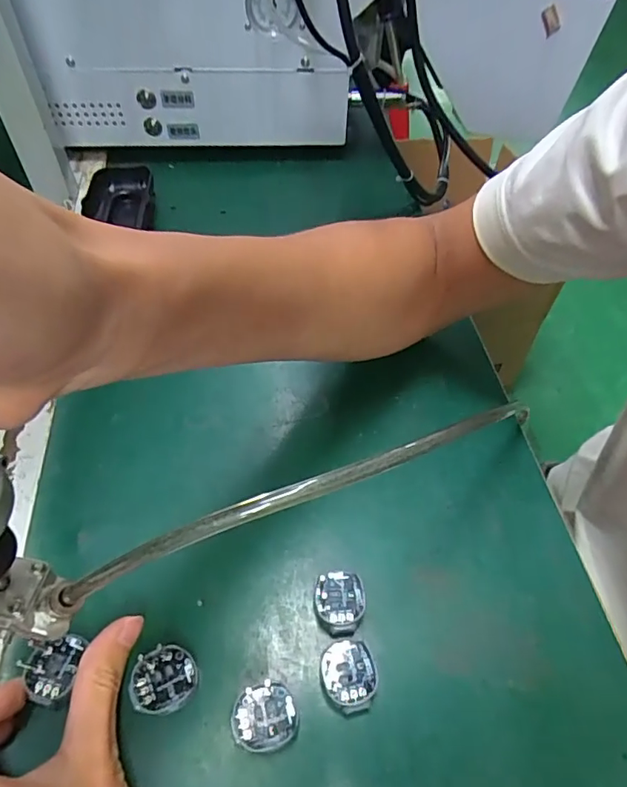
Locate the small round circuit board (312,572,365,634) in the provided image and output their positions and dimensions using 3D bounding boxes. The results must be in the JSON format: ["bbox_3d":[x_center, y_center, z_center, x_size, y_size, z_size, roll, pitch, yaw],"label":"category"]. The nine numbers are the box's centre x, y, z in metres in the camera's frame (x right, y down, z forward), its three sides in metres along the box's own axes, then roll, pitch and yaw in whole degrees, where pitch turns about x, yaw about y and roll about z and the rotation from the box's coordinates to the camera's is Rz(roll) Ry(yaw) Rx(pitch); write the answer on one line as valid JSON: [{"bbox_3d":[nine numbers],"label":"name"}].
[{"bbox_3d":[0.013,0.103,0.253,0.024,0.010,0.028,1,53,-1],"label":"small round circuit board"}]

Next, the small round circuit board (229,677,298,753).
[{"bbox_3d":[-0.021,0.141,0.224,0.028,0.011,0.025,-20,56,-17],"label":"small round circuit board"}]

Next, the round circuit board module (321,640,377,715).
[{"bbox_3d":[0.016,0.130,0.235,0.025,0.010,0.028,1,53,-1],"label":"round circuit board module"}]

